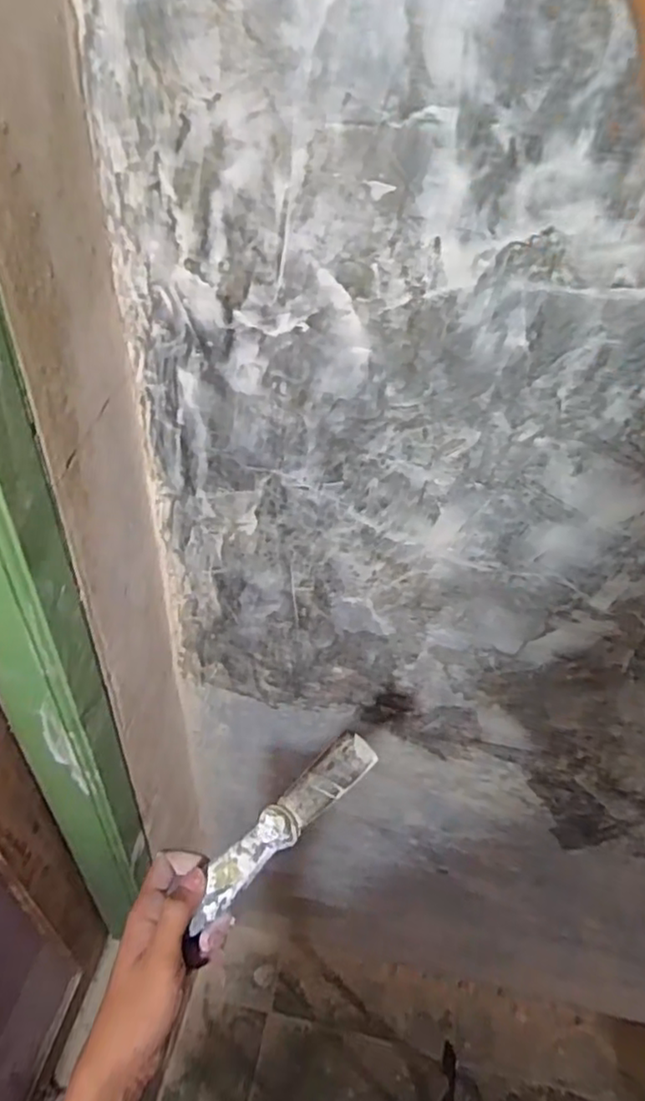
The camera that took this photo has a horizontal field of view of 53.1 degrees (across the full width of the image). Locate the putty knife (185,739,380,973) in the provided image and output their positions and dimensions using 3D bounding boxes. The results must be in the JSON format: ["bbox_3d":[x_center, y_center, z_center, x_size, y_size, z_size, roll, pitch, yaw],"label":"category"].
[{"bbox_3d":[-0.032,0.218,0.503,0.037,0.020,0.190,35,57,27],"label":"putty knife"}]

